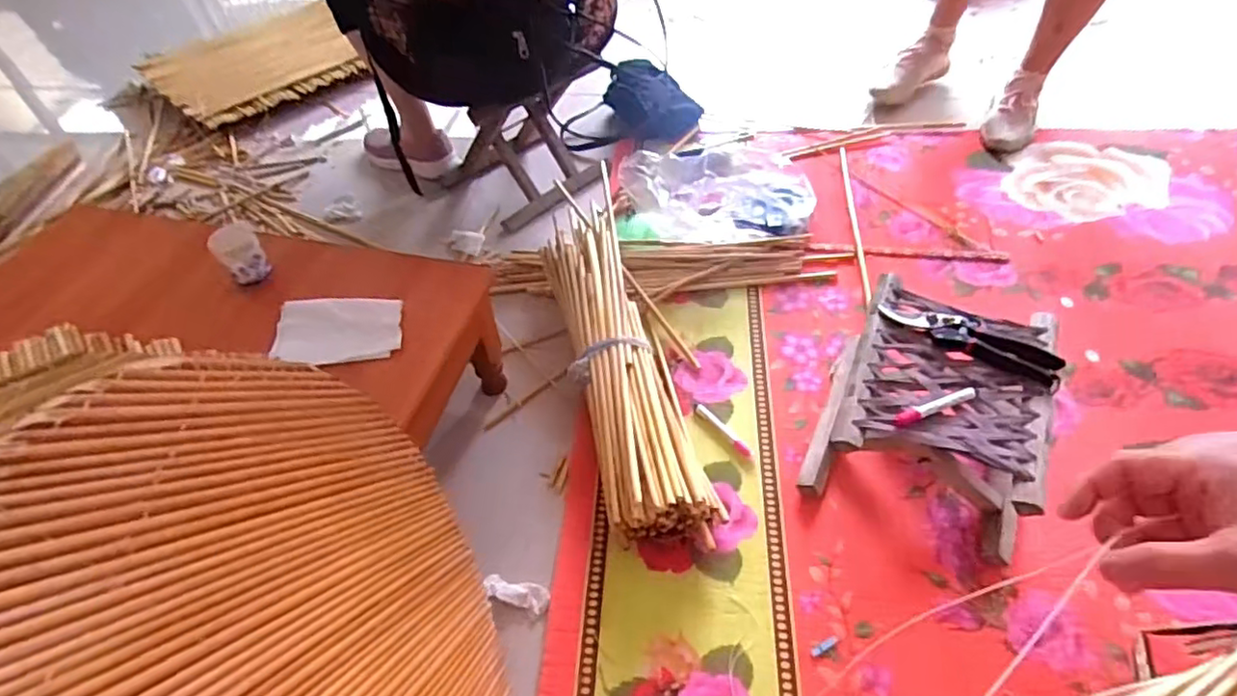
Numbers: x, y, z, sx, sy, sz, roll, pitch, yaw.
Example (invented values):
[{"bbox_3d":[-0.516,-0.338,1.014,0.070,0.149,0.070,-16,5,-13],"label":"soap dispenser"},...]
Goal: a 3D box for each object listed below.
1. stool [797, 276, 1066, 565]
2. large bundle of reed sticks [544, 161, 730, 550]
[{"bbox_3d":[0.403,0.089,0.820,0.246,0.174,0.298,17,54,17],"label":"stool"},{"bbox_3d":[-0.013,-0.029,0.999,0.157,0.097,0.700,-13,51,-6],"label":"large bundle of reed sticks"}]

